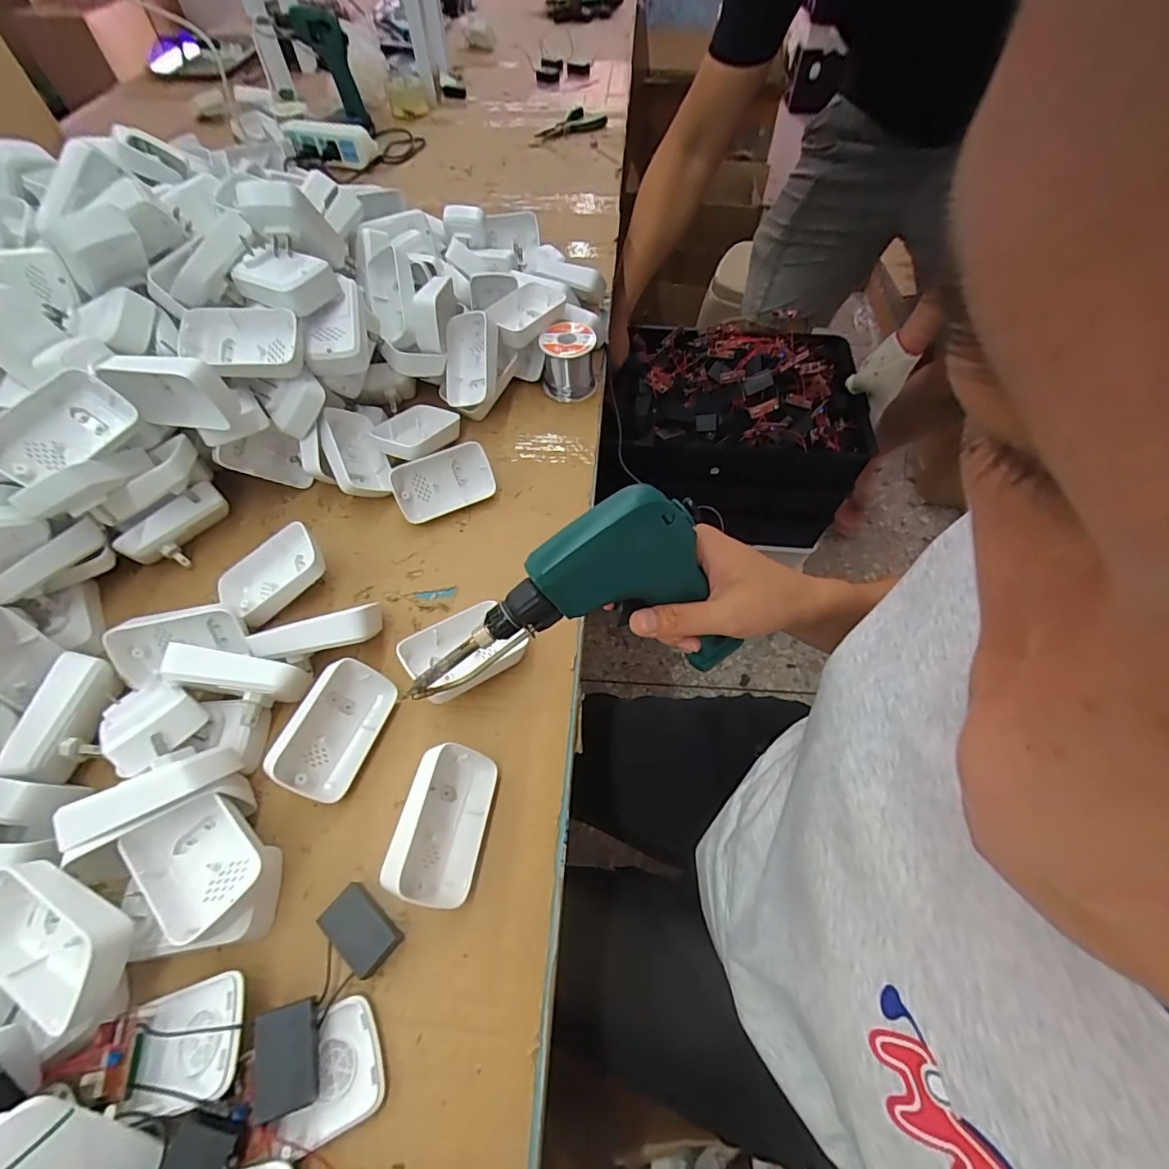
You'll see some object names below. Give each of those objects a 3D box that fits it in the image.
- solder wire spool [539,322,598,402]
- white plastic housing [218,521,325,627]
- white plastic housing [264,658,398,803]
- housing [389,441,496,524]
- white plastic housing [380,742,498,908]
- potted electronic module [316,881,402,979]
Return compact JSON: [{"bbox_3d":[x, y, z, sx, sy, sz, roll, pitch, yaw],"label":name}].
[{"bbox_3d":[-0.019,-0.267,0.621,0.064,0.068,0.064,-3,59,-2],"label":"solder wire spool"},{"bbox_3d":[-0.277,-0.007,0.460,0.095,0.036,0.061,-37,58,7],"label":"white plastic housing"},{"bbox_3d":[-0.190,0.109,0.391,0.063,0.026,0.096,42,56,-26],"label":"white plastic housing"},{"bbox_3d":[-0.141,-0.102,0.517,0.095,0.058,0.026,-26,18,-16],"label":"housing"},{"bbox_3d":[-0.095,0.163,0.352,0.033,0.058,0.095,-13,51,27],"label":"white plastic housing"},{"bbox_3d":[-0.145,0.224,0.335,0.048,0.018,0.030,36,65,20],"label":"potted electronic module"}]

